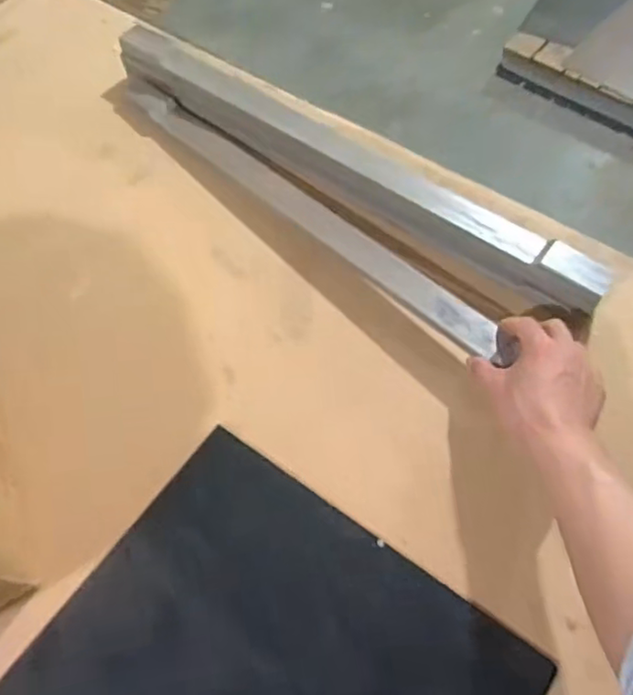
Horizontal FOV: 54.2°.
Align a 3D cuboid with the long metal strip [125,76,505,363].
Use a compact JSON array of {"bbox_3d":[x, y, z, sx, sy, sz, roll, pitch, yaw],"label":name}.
[{"bbox_3d":[-0.029,-0.174,0.735,0.044,0.027,0.581,-41,65,-20],"label":"long metal strip"}]

